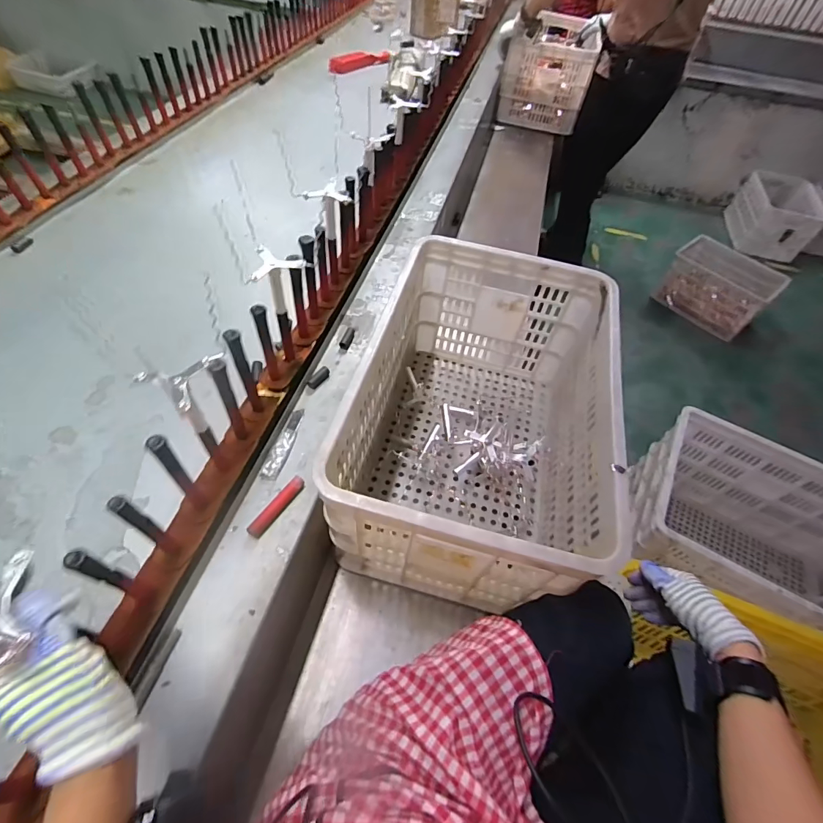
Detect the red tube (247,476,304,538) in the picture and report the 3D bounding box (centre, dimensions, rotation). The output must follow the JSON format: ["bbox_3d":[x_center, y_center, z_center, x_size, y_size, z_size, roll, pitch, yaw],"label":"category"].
[{"bbox_3d":[-0.175,0.122,0.546,0.017,0.016,0.090,33,55,18],"label":"red tube"}]

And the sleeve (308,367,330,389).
[{"bbox_3d":[-0.151,-0.056,0.685,0.015,0.010,0.044,27,56,15],"label":"sleeve"}]

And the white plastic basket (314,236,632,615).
[{"bbox_3d":[0.109,0.007,0.707,0.343,0.295,0.529,14,52,4],"label":"white plastic basket"}]

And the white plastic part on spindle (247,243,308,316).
[{"bbox_3d":[-0.179,-0.172,0.578,0.062,0.078,0.058,17,52,7],"label":"white plastic part on spindle"}]

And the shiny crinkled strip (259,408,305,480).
[{"bbox_3d":[-0.182,0.043,0.609,0.024,0.006,0.122,13,52,3],"label":"shiny crinkled strip"}]

